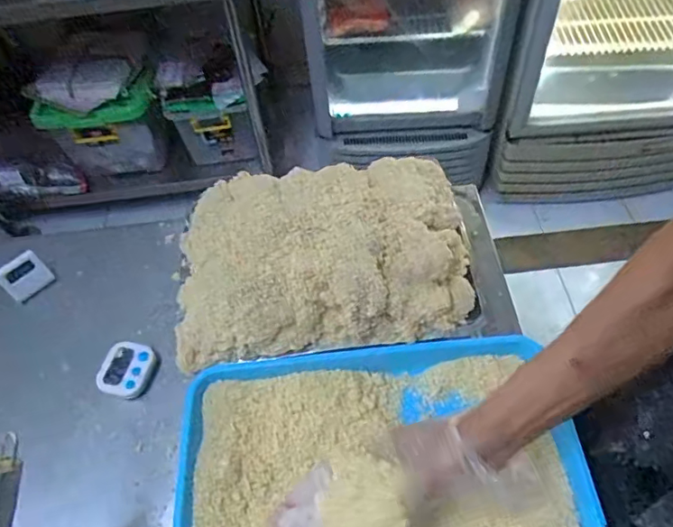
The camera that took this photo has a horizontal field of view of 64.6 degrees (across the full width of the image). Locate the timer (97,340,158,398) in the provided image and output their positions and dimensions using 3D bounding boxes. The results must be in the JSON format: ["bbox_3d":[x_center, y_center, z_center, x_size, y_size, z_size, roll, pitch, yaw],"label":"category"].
[{"bbox_3d":[-0.263,0.132,0.668,0.068,0.016,0.066,8,57,11],"label":"timer"}]

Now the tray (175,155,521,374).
[{"bbox_3d":[0.011,-0.013,0.677,0.398,0.120,0.253,-5,55,2],"label":"tray"}]

